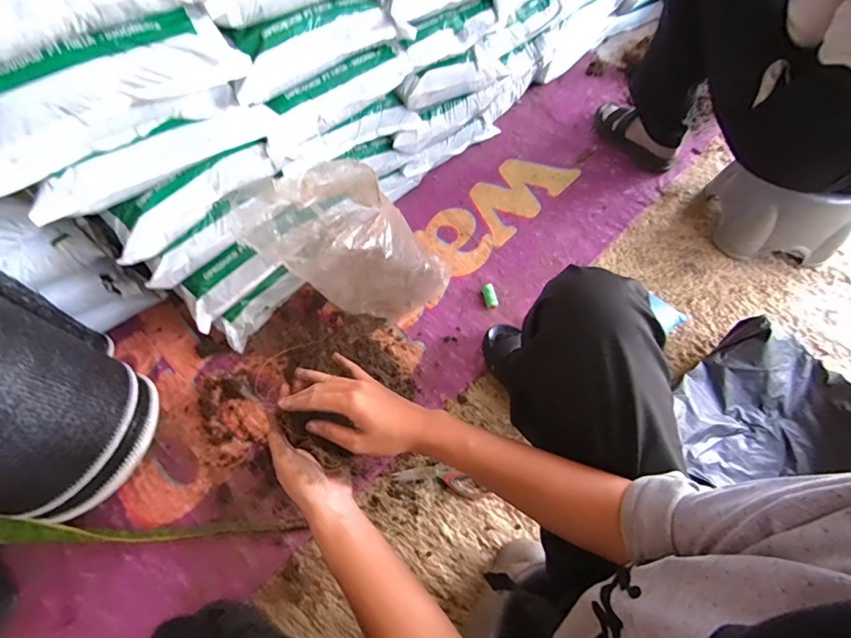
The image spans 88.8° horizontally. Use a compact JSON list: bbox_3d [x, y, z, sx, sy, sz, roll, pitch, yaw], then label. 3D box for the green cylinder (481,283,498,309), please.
[{"bbox_3d":[0.139,-0.049,0.934,0.024,0.017,0.055,-15,62,-5],"label":"green cylinder"}]

